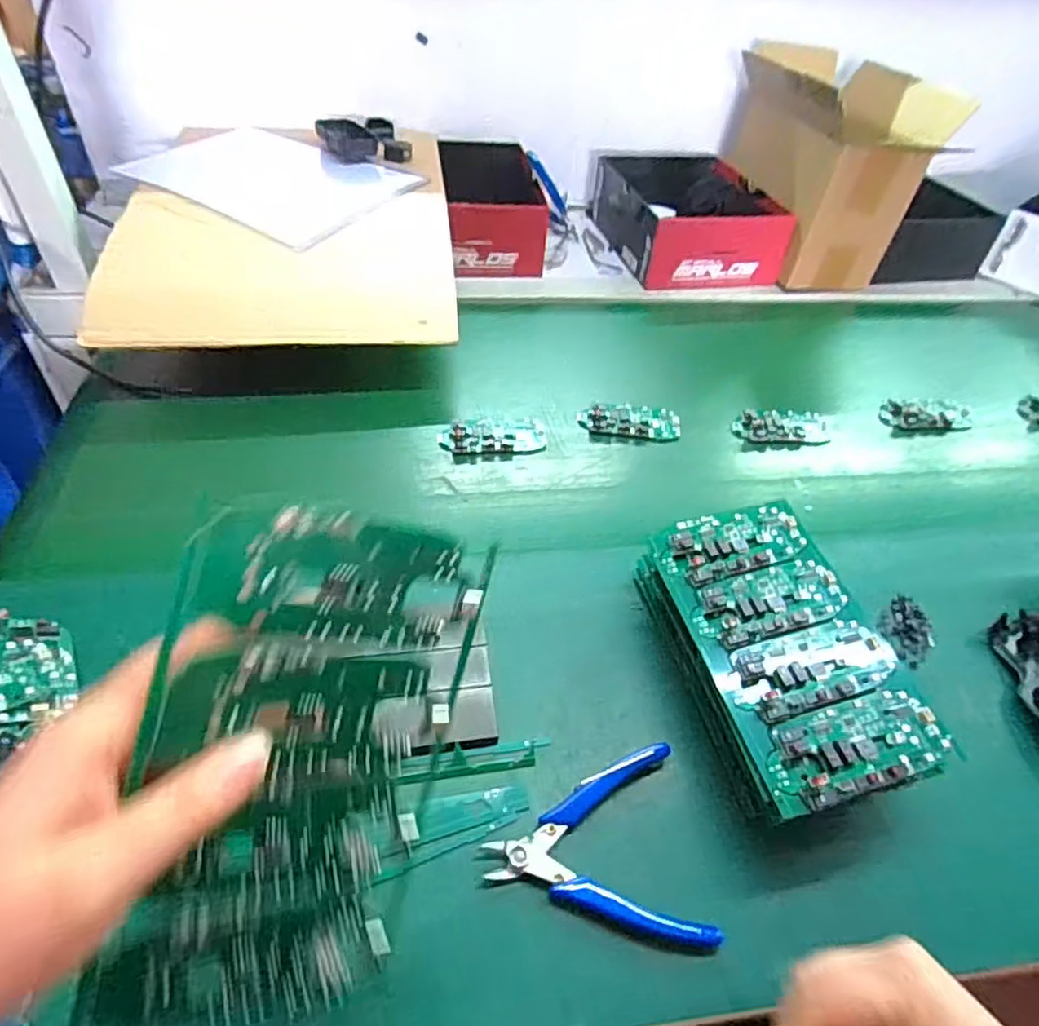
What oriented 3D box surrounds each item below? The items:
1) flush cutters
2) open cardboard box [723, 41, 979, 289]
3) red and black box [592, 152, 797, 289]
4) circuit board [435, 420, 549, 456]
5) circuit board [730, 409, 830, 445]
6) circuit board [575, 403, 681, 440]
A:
[{"bbox_3d":[0.041,0.189,0.364,0.115,0.015,0.101,-3,47,-8],"label":"flush cutters"},{"bbox_3d":[0.400,-0.439,0.842,0.164,0.207,0.241,-9,48,-14],"label":"open cardboard box"},{"bbox_3d":[0.227,-0.409,0.899,0.209,0.109,0.251,-2,46,-7],"label":"red and black box"},{"bbox_3d":[-0.025,-0.075,0.618,0.100,0.008,0.045,-3,47,-9],"label":"circuit board"},{"bbox_3d":[0.263,-0.087,0.658,0.098,0.012,0.044,-3,47,-8],"label":"circuit board"},{"bbox_3d":[0.110,-0.092,0.647,0.099,0.010,0.041,4,46,-2],"label":"circuit board"}]

